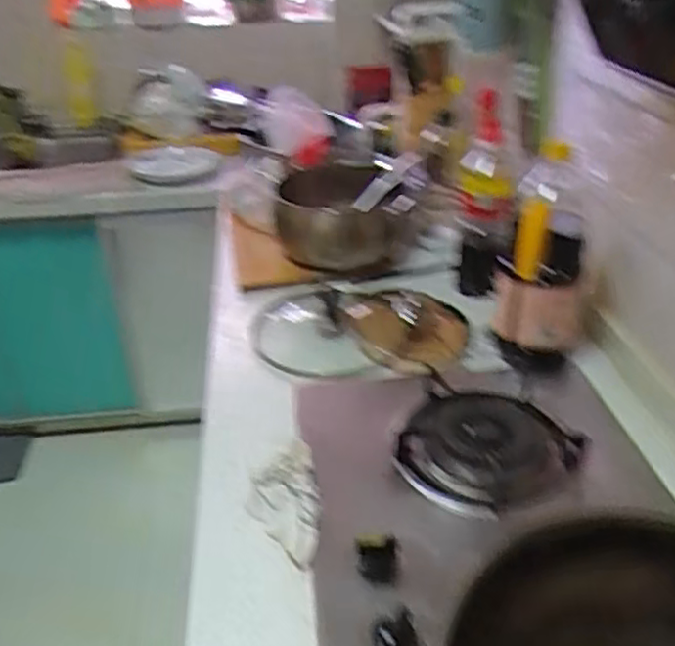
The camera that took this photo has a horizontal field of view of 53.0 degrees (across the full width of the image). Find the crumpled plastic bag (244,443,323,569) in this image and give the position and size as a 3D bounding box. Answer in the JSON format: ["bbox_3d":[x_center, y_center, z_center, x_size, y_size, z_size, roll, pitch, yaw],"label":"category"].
[{"bbox_3d":[-0.059,0.196,0.743,0.076,0.032,0.168,-6,32,-7],"label":"crumpled plastic bag"}]

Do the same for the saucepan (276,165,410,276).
[{"bbox_3d":[0.006,-0.185,1.239,0.231,0.136,0.217,-5,32,-4],"label":"saucepan"}]

